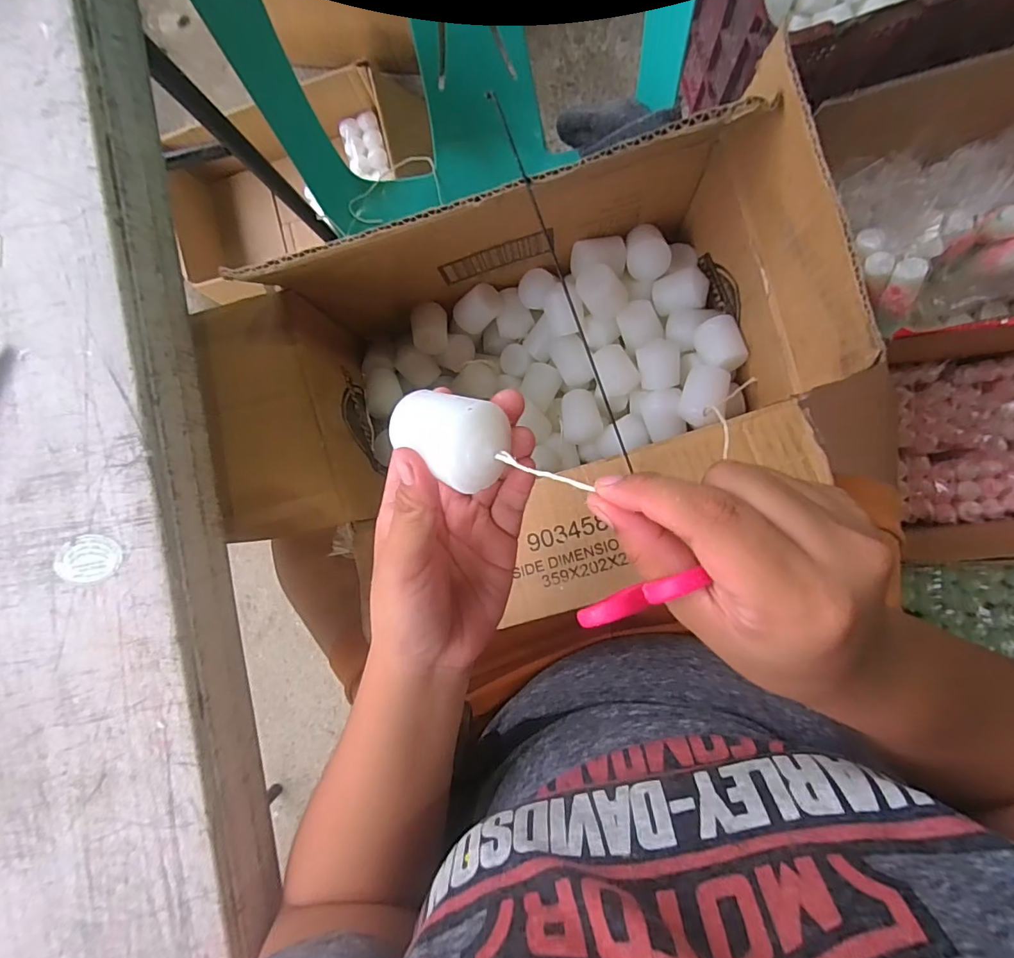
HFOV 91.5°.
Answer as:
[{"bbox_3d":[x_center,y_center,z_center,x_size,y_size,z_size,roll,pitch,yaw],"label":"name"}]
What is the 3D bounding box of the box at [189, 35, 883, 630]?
[{"bbox_3d":[-0.010,-0.092,0.404,0.420,0.246,0.237,-13,88,6],"label":"box"}]

